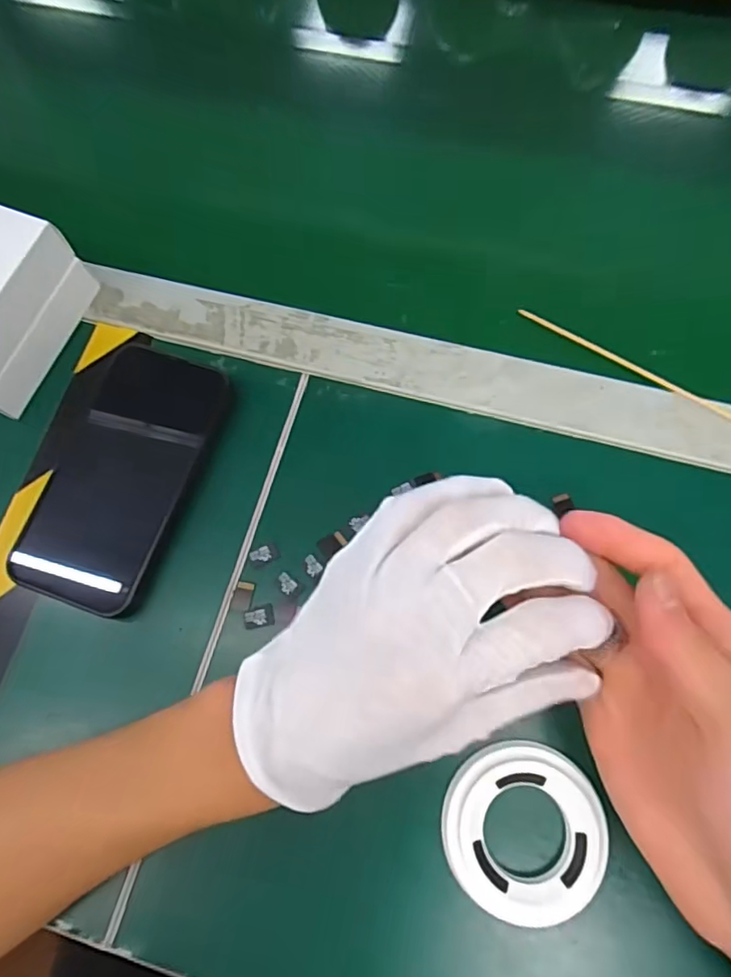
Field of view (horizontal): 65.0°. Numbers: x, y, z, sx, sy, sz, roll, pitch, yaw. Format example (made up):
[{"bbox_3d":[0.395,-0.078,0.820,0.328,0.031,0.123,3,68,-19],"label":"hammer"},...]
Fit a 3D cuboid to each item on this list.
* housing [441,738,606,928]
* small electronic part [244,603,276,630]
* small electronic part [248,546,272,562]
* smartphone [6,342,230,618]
[{"bbox_3d":[0.072,0.154,0.260,0.071,0.011,0.069,-1,72,3],"label":"housing"},{"bbox_3d":[-0.056,0.067,0.301,0.016,0.004,0.010,-16,72,-2],"label":"small electronic part"},{"bbox_3d":[-0.057,0.036,0.309,0.011,0.004,0.009,-24,72,-6],"label":"small electronic part"},{"bbox_3d":[-0.135,-0.009,0.317,0.074,0.014,0.145,17,74,8],"label":"smartphone"}]

